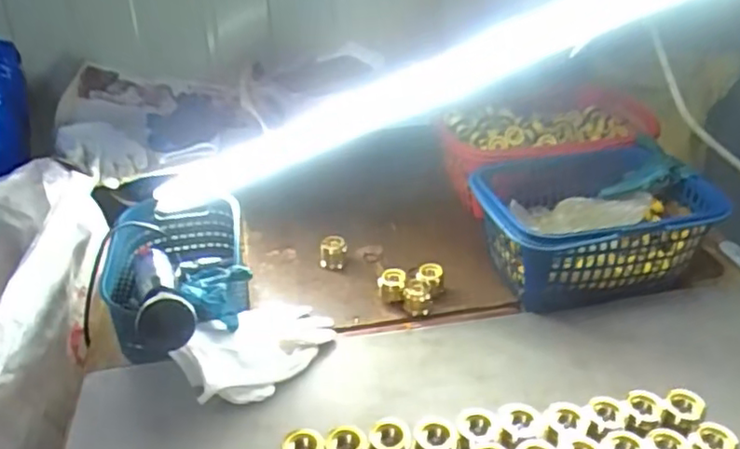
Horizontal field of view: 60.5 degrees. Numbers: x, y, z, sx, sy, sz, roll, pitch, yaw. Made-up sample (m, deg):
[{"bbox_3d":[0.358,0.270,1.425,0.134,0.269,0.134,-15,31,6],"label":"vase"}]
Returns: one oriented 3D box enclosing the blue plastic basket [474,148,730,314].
[{"bbox_3d":[0.248,0.001,0.732,0.256,0.114,0.185,-6,32,-10],"label":"blue plastic basket"}]

